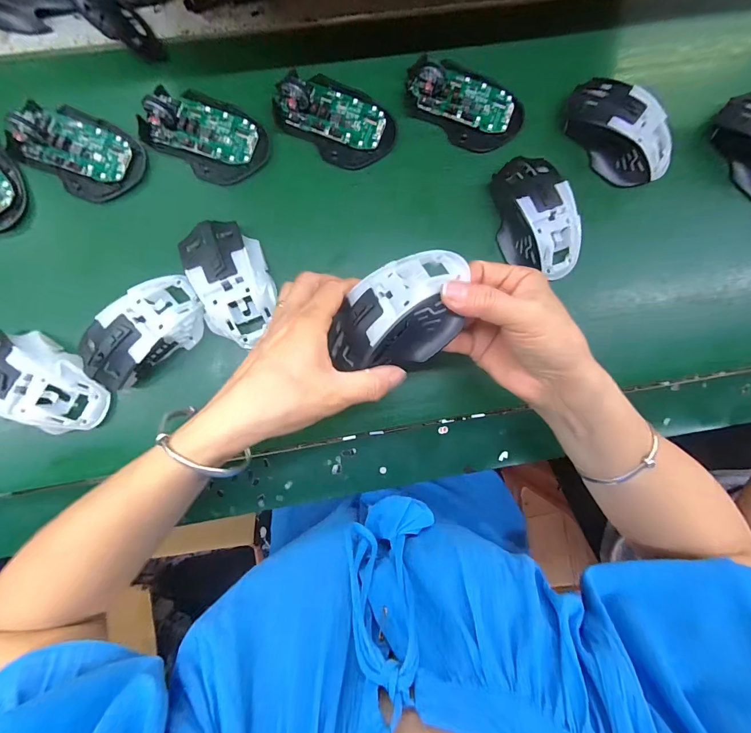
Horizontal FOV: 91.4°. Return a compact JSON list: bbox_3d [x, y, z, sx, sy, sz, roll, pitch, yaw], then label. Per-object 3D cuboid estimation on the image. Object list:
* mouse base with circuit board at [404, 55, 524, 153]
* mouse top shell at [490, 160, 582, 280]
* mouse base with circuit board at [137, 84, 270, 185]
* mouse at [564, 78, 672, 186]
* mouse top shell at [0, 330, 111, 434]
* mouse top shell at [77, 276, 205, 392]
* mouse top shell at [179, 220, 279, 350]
[{"bbox_3d":[0.086,-0.257,0.350,0.115,0.020,0.071,31,86,-4],"label":"mouse base with circuit board"},{"bbox_3d":[0.149,-0.138,0.340,0.065,0.032,0.113,-20,90,-5],"label":"mouse top shell"},{"bbox_3d":[-0.158,-0.217,0.337,0.111,0.023,0.070,22,87,-4],"label":"mouse base with circuit board"},{"bbox_3d":[0.235,-0.226,0.350,0.058,0.034,0.113,-44,93,-5],"label":"mouse"},{"bbox_3d":[-0.293,0.013,0.315,0.116,0.037,0.068,30,86,-4],"label":"mouse top shell"},{"bbox_3d":[-0.204,-0.031,0.319,0.109,0.033,0.060,-40,92,-5],"label":"mouse top shell"},{"bbox_3d":[-0.125,-0.075,0.324,0.062,0.037,0.112,-23,91,-5],"label":"mouse top shell"}]

